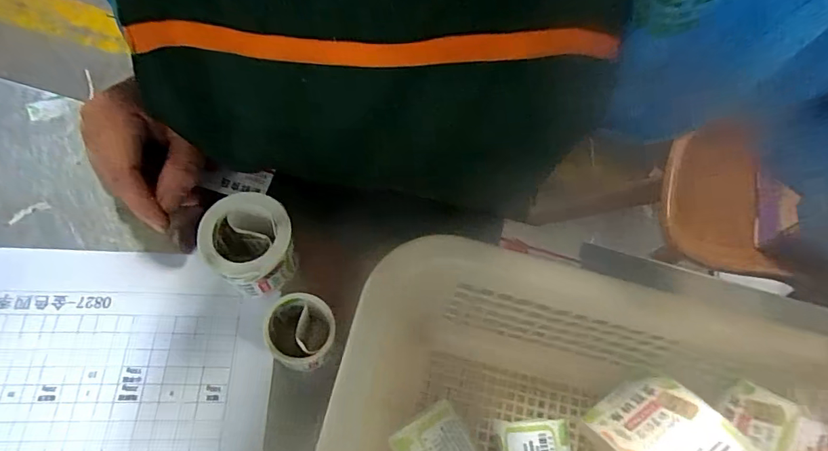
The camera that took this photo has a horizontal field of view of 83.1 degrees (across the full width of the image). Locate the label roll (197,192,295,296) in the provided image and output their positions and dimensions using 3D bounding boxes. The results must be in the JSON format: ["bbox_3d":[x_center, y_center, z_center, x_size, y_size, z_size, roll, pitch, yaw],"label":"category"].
[{"bbox_3d":[-0.097,0.014,0.283,0.047,0.047,0.050,0,63,-1],"label":"label roll"}]

